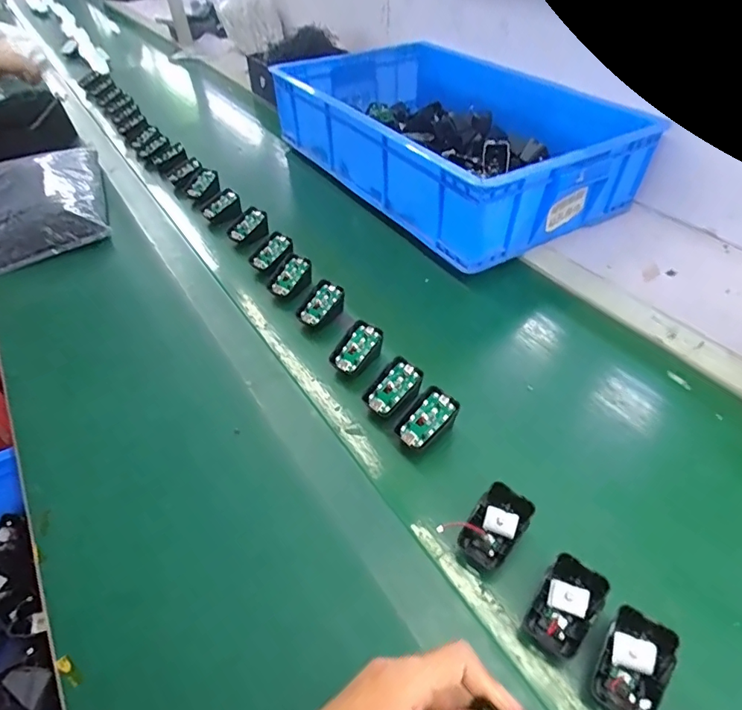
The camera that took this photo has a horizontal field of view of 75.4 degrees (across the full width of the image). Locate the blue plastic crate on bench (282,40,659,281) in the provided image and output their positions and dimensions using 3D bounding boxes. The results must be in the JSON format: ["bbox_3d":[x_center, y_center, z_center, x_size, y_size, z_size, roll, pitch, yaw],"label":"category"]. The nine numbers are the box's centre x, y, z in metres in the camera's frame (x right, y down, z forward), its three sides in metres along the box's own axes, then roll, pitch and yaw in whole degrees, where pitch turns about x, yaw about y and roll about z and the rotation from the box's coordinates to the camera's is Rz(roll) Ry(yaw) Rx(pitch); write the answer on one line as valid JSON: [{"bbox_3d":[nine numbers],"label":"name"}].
[{"bbox_3d":[0.137,-0.443,0.931,0.449,0.145,0.679,-23,49,-20],"label":"blue plastic crate on bench"}]

